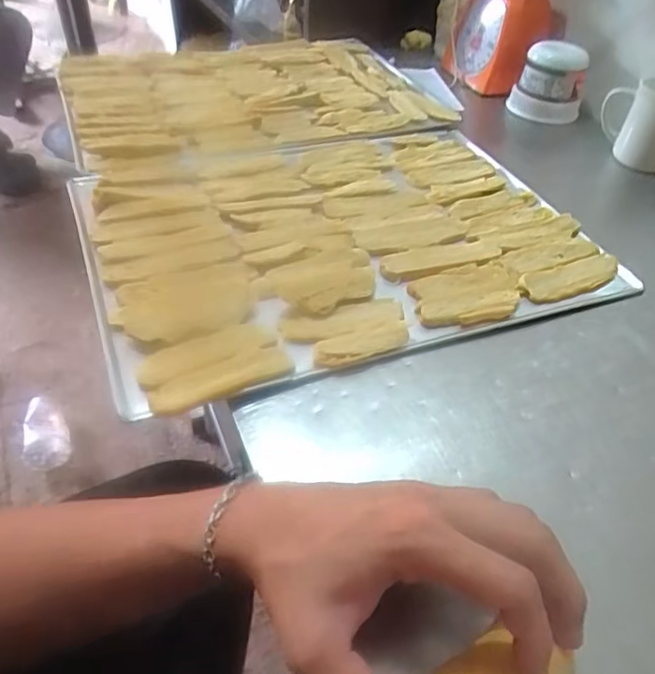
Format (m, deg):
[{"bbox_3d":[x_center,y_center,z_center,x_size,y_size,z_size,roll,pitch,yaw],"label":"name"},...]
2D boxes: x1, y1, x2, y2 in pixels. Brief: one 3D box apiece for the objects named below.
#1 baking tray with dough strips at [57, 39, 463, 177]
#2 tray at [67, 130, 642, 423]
[{"bbox_3d":[-0.086,-0.312,0.743,0.456,0.018,0.303,-14,47,-19],"label":"baking tray with dough strips"},{"bbox_3d":[0.010,-0.097,0.542,0.431,0.018,0.310,-15,47,-19],"label":"tray"}]

